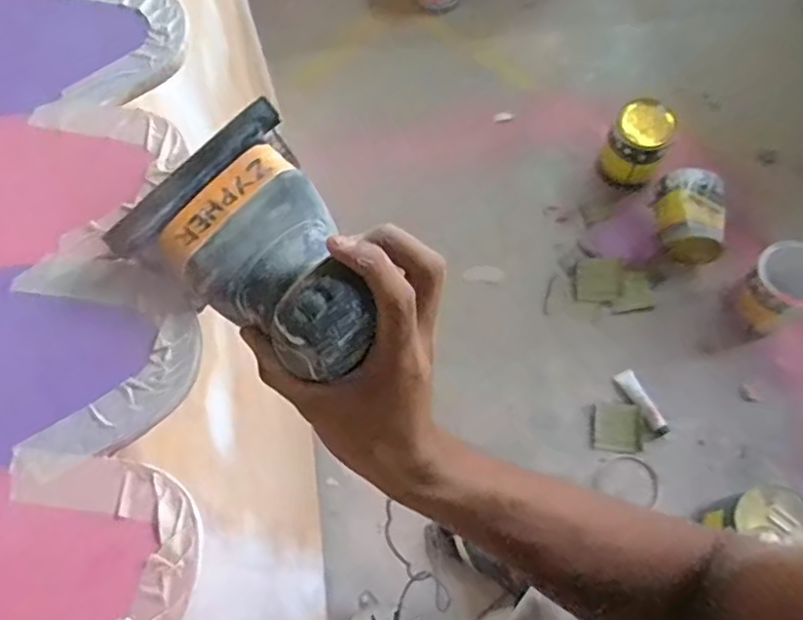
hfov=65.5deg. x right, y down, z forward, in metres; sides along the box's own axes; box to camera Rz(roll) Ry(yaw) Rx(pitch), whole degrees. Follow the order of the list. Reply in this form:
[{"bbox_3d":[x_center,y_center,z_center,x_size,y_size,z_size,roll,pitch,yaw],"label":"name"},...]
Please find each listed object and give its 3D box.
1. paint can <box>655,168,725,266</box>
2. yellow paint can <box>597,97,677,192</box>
[{"bbox_3d":[0.760,-0.240,1.660,0.160,0.151,0.220,0,67,2],"label":"paint can"},{"bbox_3d":[0.631,-0.446,1.681,0.149,0.194,0.158,-1,67,2],"label":"yellow paint can"}]

